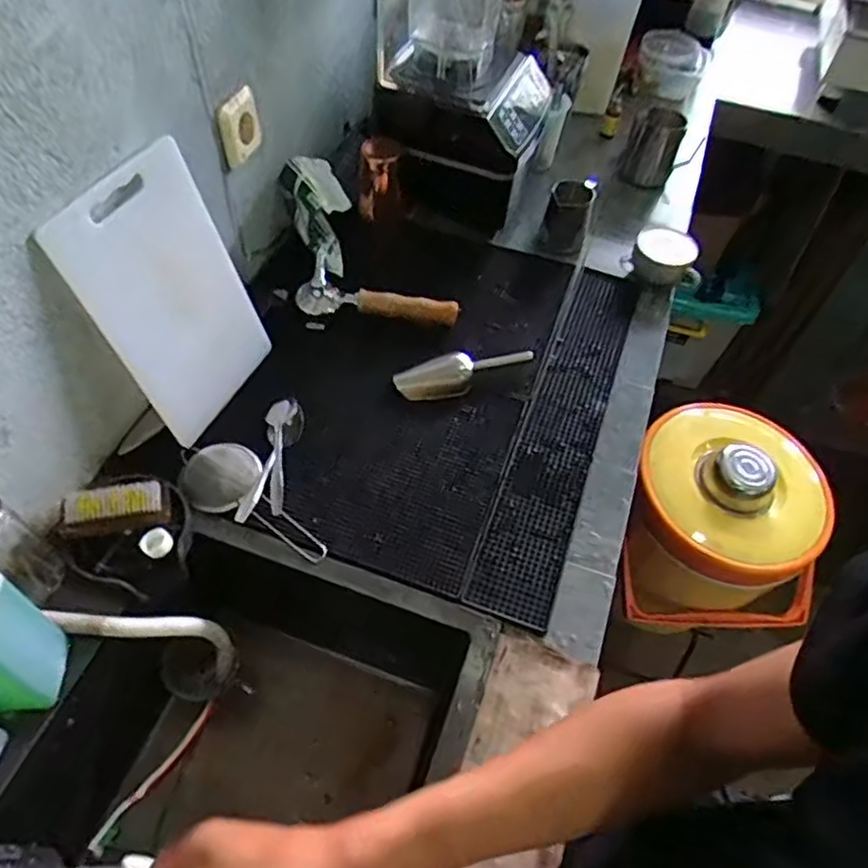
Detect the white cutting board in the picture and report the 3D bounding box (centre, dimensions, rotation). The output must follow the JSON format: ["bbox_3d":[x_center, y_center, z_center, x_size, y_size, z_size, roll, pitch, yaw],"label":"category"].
[{"bbox_3d":[-0.288,-0.155,0.740,0.016,0.284,0.194,12,53,28],"label":"white cutting board"}]

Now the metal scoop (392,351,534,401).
[{"bbox_3d":[0.041,-0.086,0.882,0.183,0.029,0.057,-18,57,-17],"label":"metal scoop"}]

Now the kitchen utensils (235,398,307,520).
[{"bbox_3d":[-0.191,0.027,0.785,0.047,0.018,0.170,6,53,0],"label":"kitchen utensils"}]

